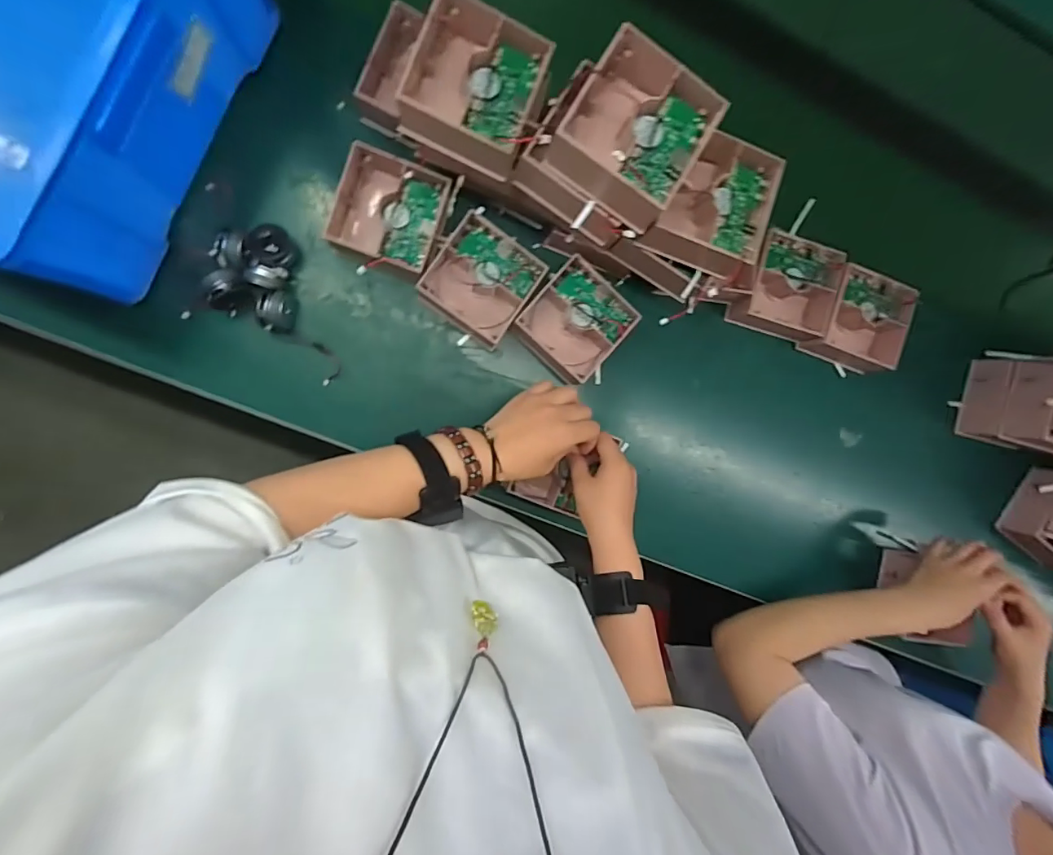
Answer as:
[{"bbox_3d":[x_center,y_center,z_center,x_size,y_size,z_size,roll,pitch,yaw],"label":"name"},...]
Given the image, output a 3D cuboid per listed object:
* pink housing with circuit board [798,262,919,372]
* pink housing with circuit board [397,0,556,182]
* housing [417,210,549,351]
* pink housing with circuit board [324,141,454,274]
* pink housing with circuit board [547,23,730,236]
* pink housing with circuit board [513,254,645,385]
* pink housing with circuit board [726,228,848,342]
[{"bbox_3d":[0.403,-0.133,0.611,0.106,0.069,0.110,16,89,-9],"label":"pink housing with circuit board"},{"bbox_3d":[-0.042,-0.293,0.425,0.110,0.062,0.118,21,89,-9],"label":"pink housing with circuit board"},{"bbox_3d":[-0.048,-0.156,0.533,0.101,0.051,0.107,33,87,-8],"label":"housing"},{"bbox_3d":[-0.140,-0.221,0.511,0.107,0.054,0.109,20,89,-9],"label":"pink housing with circuit board"},{"bbox_3d":[0.087,-0.239,0.395,0.106,0.053,0.116,30,87,-8],"label":"pink housing with circuit board"},{"bbox_3d":[0.052,-0.116,0.554,0.100,0.052,0.108,42,85,-8],"label":"pink housing with circuit board"},{"bbox_3d":[0.308,-0.167,0.585,0.108,0.045,0.114,13,90,-9],"label":"pink housing with circuit board"}]

